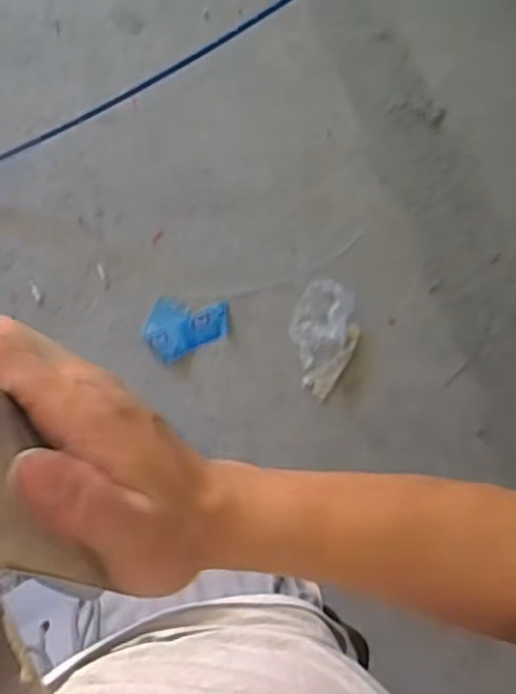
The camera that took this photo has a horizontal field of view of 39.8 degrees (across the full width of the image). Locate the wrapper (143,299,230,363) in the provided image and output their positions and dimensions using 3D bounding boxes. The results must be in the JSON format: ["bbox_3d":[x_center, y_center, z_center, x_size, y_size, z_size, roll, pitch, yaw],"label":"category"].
[{"bbox_3d":[-0.140,-0.033,1.416,0.160,0.016,0.121,1,89,-9],"label":"wrapper"}]

